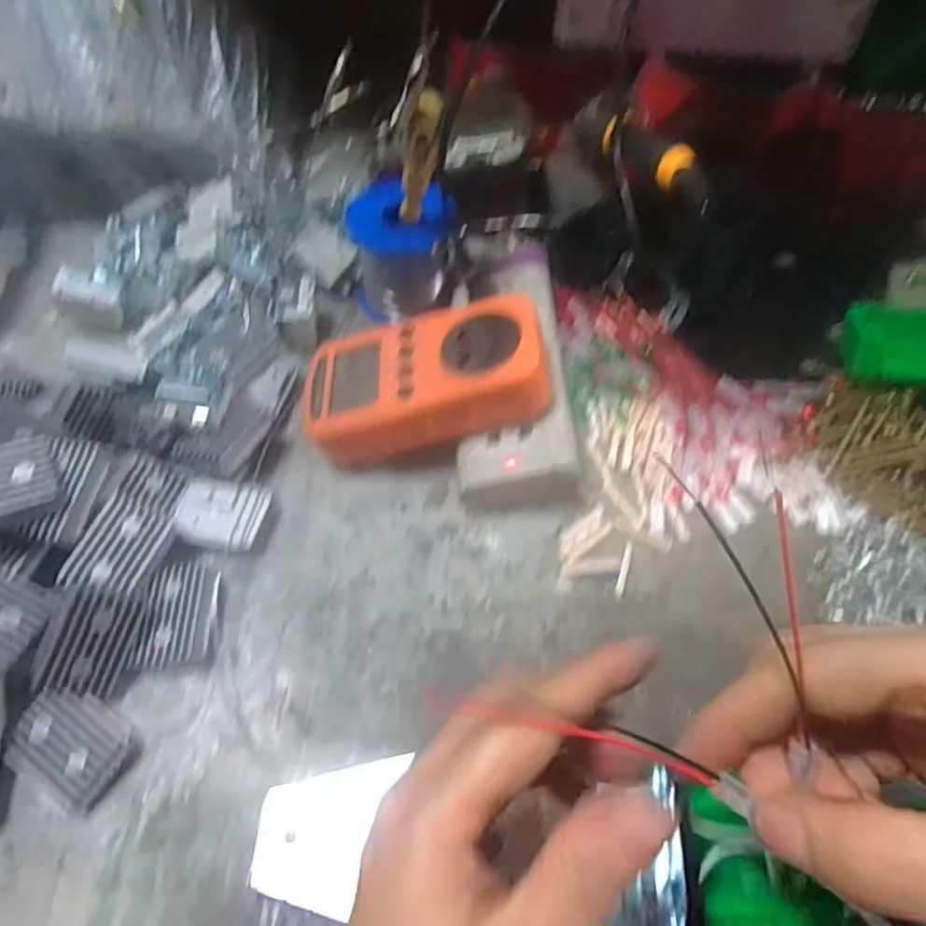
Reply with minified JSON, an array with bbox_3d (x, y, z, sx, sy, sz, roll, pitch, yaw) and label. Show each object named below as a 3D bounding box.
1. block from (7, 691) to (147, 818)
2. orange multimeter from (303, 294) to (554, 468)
[{"bbox_3d":[-0.163,0.118,0.268,0.045,0.015,0.035,23,60,16],"label":"block"},{"bbox_3d":[-0.019,-0.044,0.339,0.130,0.037,0.069,-14,58,10],"label":"orange multimeter"}]

